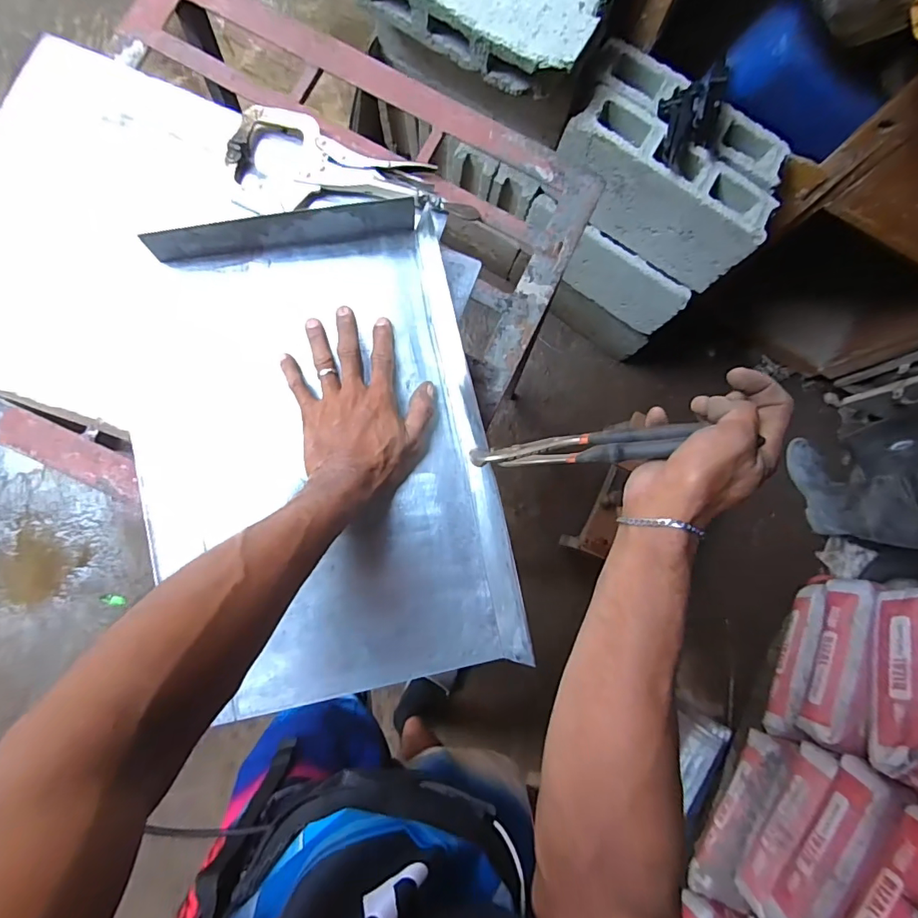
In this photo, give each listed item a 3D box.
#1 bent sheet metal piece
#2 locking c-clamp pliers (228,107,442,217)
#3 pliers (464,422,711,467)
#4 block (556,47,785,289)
[{"bbox_3d":[-0.136,-0.006,0.477,0.320,0.055,0.464,-10,85,-7],"label":"bent sheet metal piece"},{"bbox_3d":[-0.127,-0.306,0.517,0.209,0.019,0.105,0,84,-6],"label":"locking c-clamp pliers"},{"bbox_3d":[0.097,-0.009,0.414,0.188,0.072,0.031,-6,84,19],"label":"pliers"},{"bbox_3d":[0.389,-0.543,0.946,0.394,0.189,0.200,31,82,-2],"label":"block"}]

